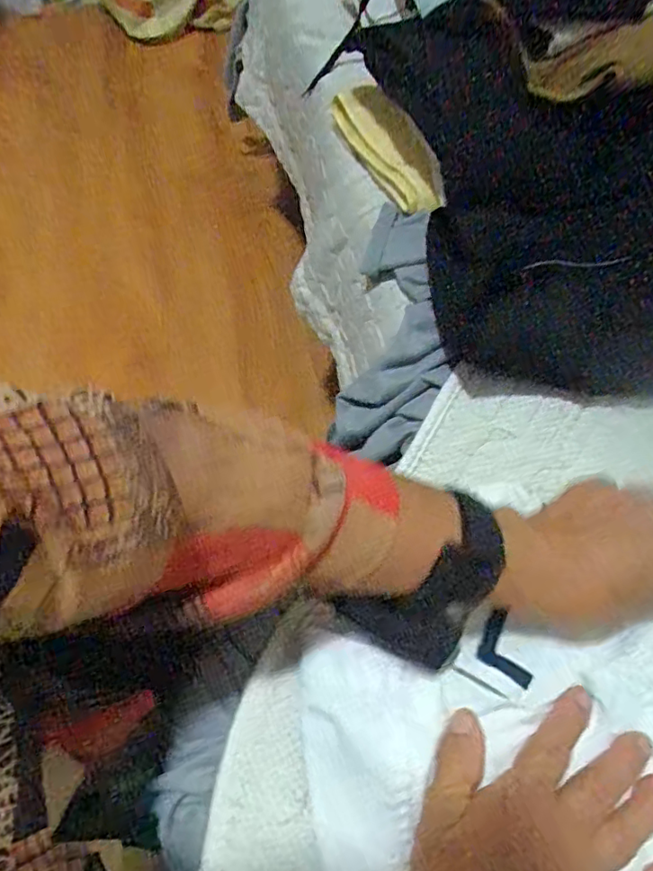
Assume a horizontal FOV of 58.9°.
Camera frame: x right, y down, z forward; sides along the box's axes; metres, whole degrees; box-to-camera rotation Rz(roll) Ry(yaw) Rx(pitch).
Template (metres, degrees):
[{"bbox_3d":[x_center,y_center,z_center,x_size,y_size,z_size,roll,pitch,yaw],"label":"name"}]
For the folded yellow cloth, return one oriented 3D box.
[{"bbox_3d":[0.060,-0.271,0.545,0.041,0.049,0.196,-19,65,-15],"label":"folded yellow cloth"}]

